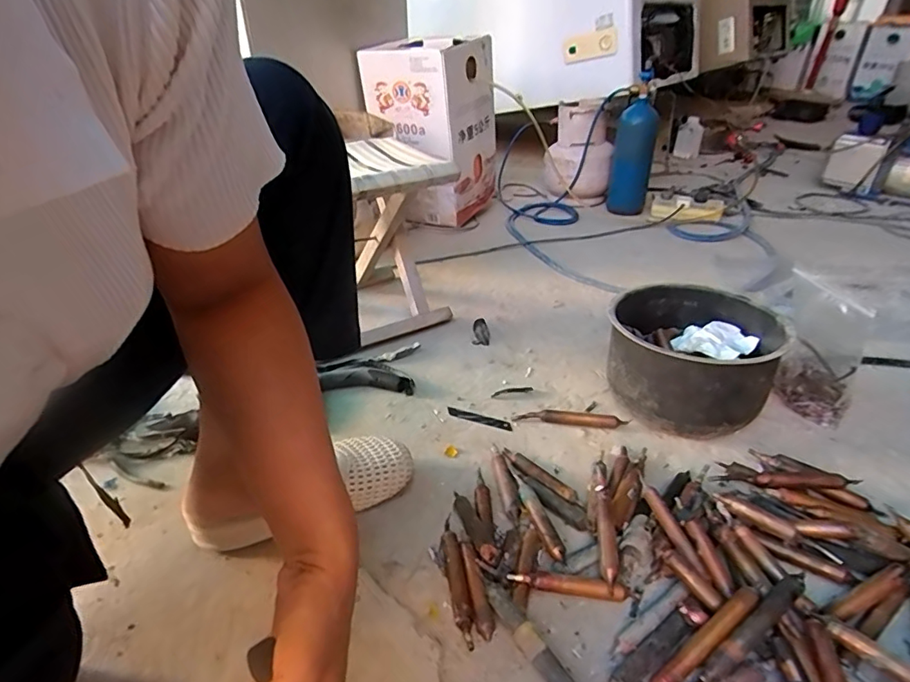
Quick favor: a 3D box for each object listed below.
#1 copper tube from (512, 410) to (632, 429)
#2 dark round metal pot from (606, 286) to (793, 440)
[{"bbox_3d":[0.166,0.113,0.739,0.157,0.021,0.016,4,33,7],"label":"copper tube"},{"bbox_3d":[0.342,0.025,0.750,0.212,0.144,0.225,-1,33,0],"label":"dark round metal pot"}]

